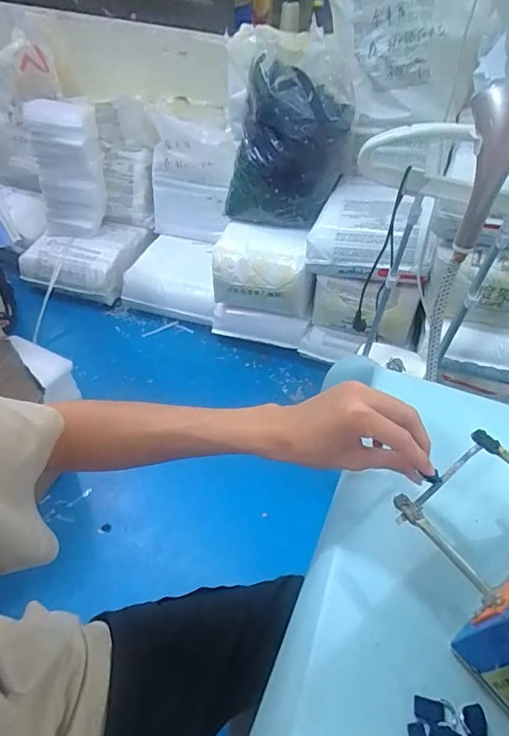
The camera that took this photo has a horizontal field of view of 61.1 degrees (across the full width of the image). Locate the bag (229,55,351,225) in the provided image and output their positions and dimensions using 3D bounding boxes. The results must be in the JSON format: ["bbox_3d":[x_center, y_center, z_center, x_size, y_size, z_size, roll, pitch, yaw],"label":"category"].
[{"bbox_3d":[0.101,-0.650,1.312,0.328,0.363,0.216,18,50,12],"label":"bag"}]

